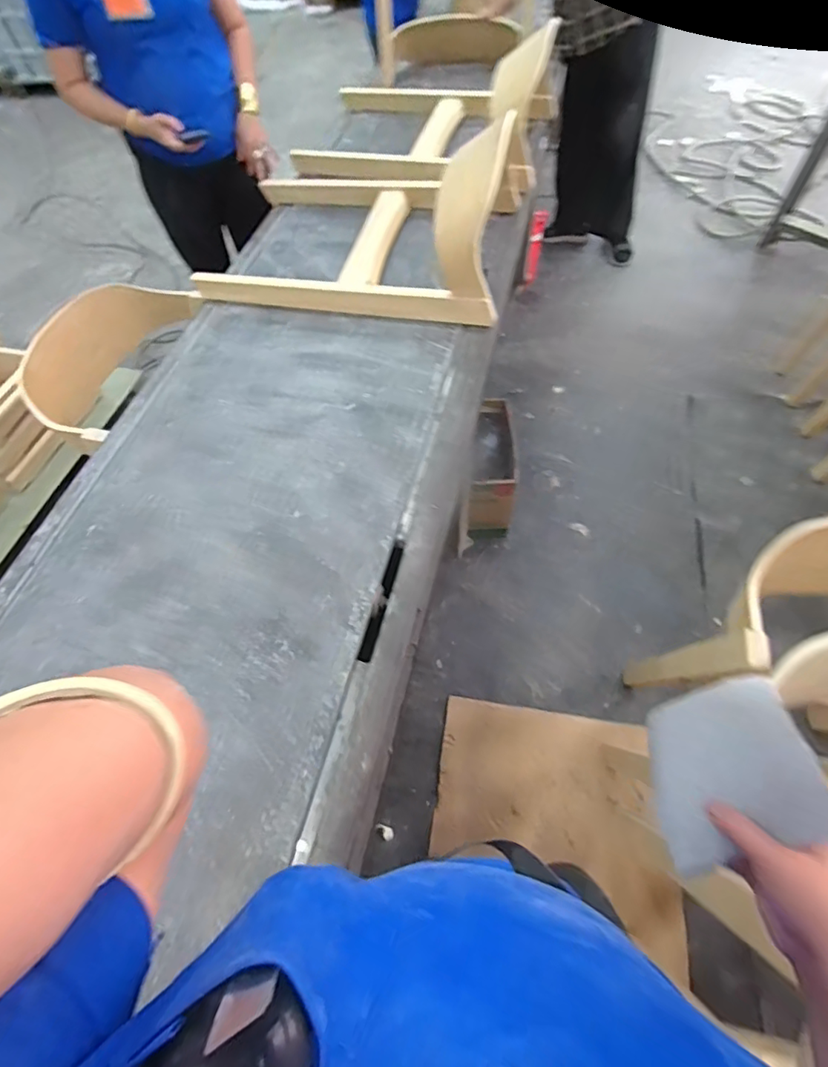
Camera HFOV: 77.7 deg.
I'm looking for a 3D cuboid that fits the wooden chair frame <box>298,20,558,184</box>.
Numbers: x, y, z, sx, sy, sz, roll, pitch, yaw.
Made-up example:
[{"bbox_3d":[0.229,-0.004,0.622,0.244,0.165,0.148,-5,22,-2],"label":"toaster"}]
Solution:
[{"bbox_3d":[0.040,-1.227,1.449,0.666,0.268,0.492,12,60,11],"label":"wooden chair frame"}]

